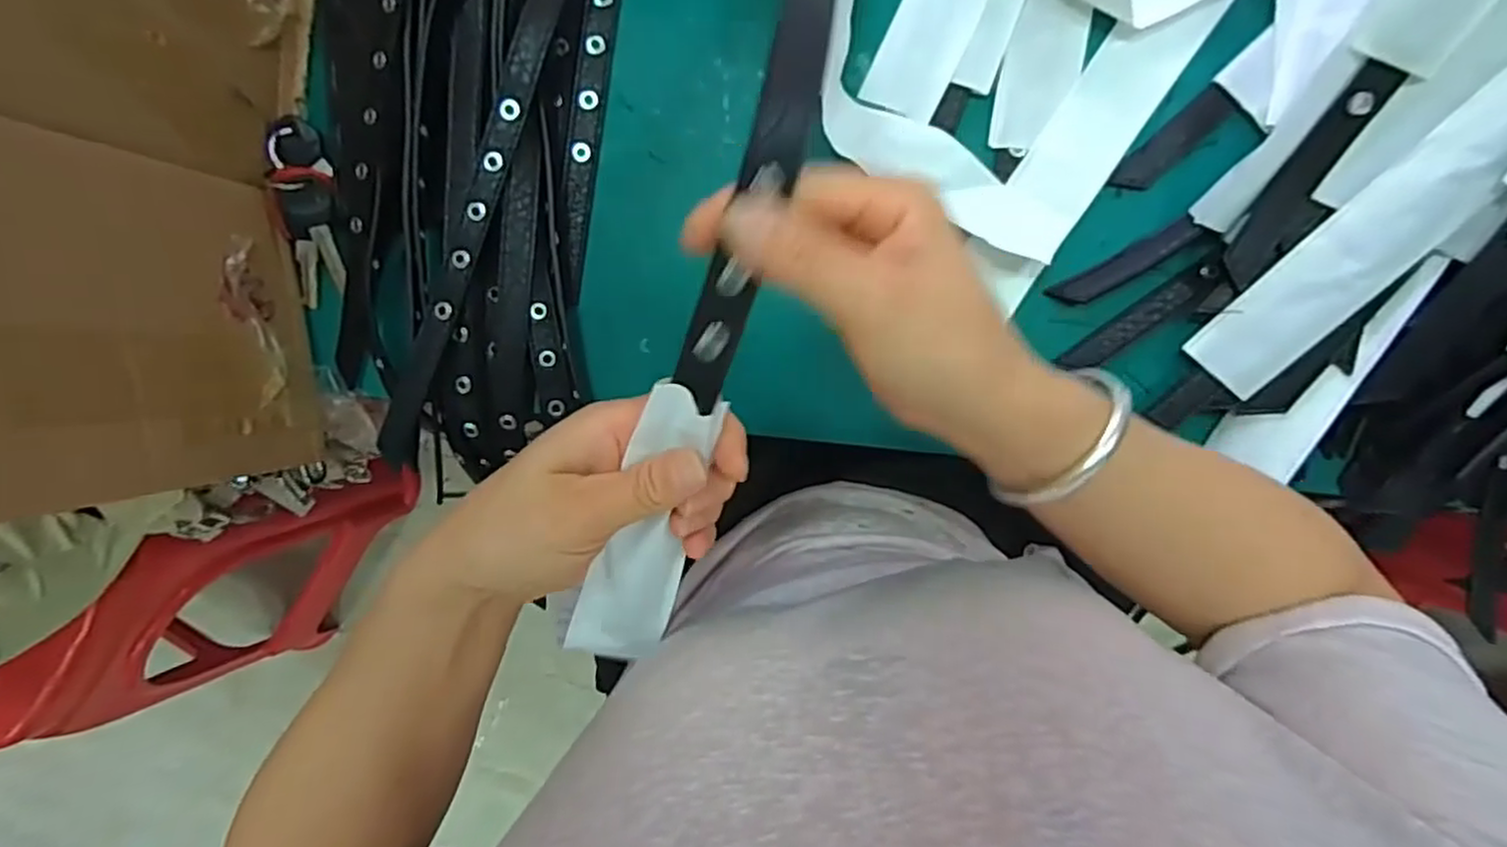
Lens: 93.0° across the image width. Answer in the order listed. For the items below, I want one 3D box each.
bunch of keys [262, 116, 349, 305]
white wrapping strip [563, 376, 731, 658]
[{"bbox_3d":[-0.267,-0.128,0.428,0.037,0.027,0.106,-2,96,3],"label":"bunch of keys"},{"bbox_3d":[-0.048,0.049,0.306,0.040,0.014,0.150,18,120,0],"label":"white wrapping strip"}]

